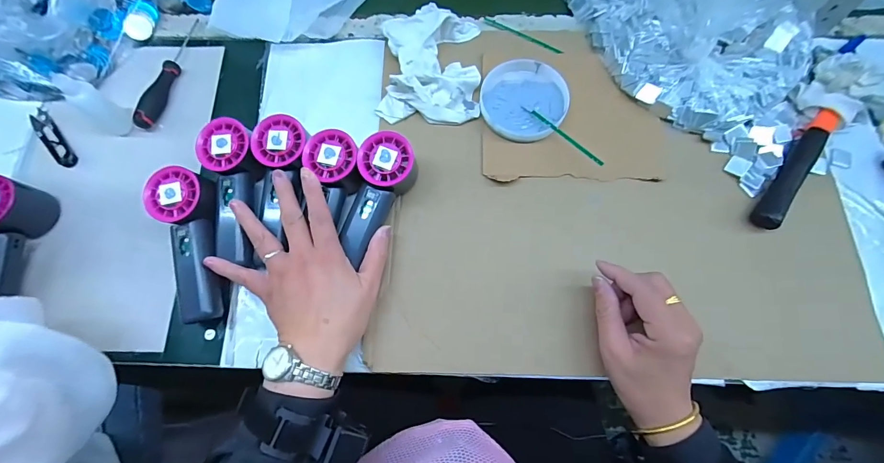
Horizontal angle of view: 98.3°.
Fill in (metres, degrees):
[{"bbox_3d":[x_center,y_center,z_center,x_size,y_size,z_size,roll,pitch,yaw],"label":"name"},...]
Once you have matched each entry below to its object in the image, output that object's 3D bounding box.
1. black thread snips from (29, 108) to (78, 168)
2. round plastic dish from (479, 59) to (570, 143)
[{"bbox_3d":[-0.467,-0.112,0.457,0.021,0.006,0.096,-41,75,-13],"label":"black thread snips"},{"bbox_3d":[0.096,-0.153,0.445,0.098,0.013,0.102,0,70,1],"label":"round plastic dish"}]

